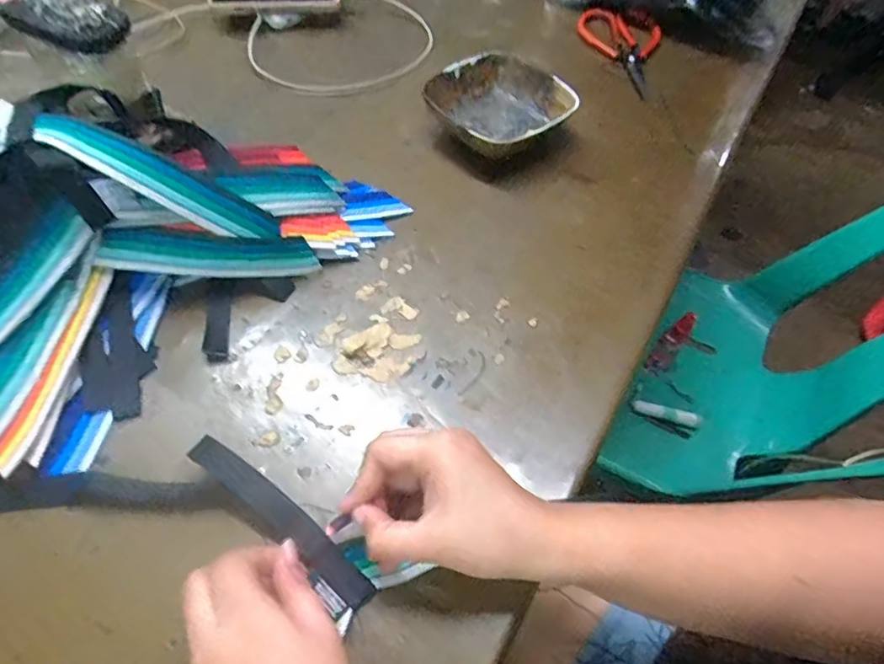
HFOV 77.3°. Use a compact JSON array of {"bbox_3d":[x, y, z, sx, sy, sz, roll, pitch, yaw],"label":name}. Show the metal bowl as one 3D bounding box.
[{"bbox_3d":[0.056,-0.221,0.553,0.122,0.047,0.126,1,56,-1],"label":"metal bowl"}]

